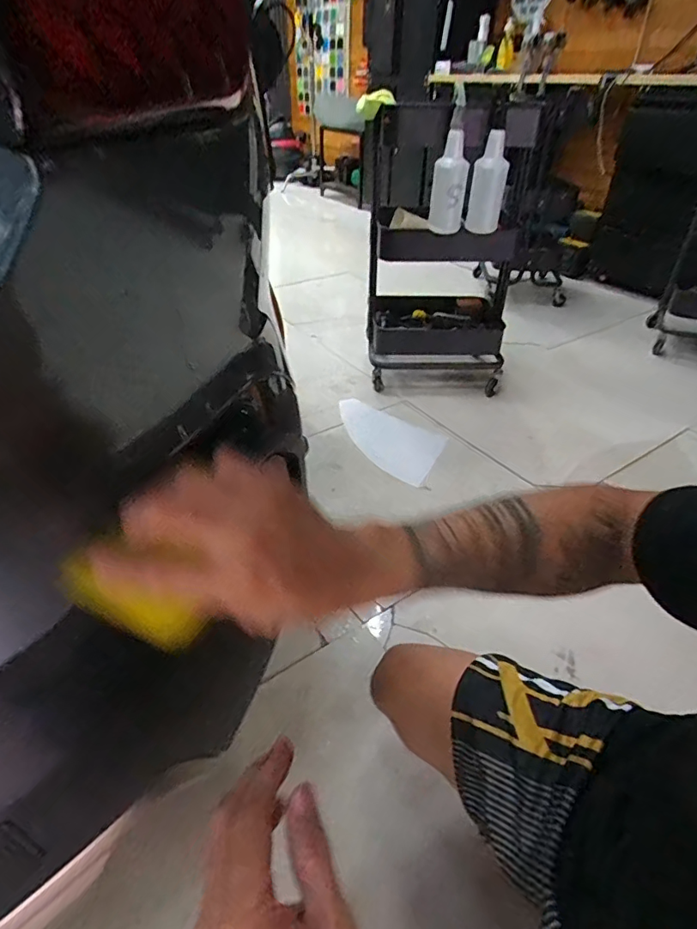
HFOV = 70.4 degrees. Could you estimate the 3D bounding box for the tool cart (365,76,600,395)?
[{"bbox_3d":[0.311,-0.674,1.587,0.468,0.767,0.389,1,37,0],"label":"tool cart"}]

